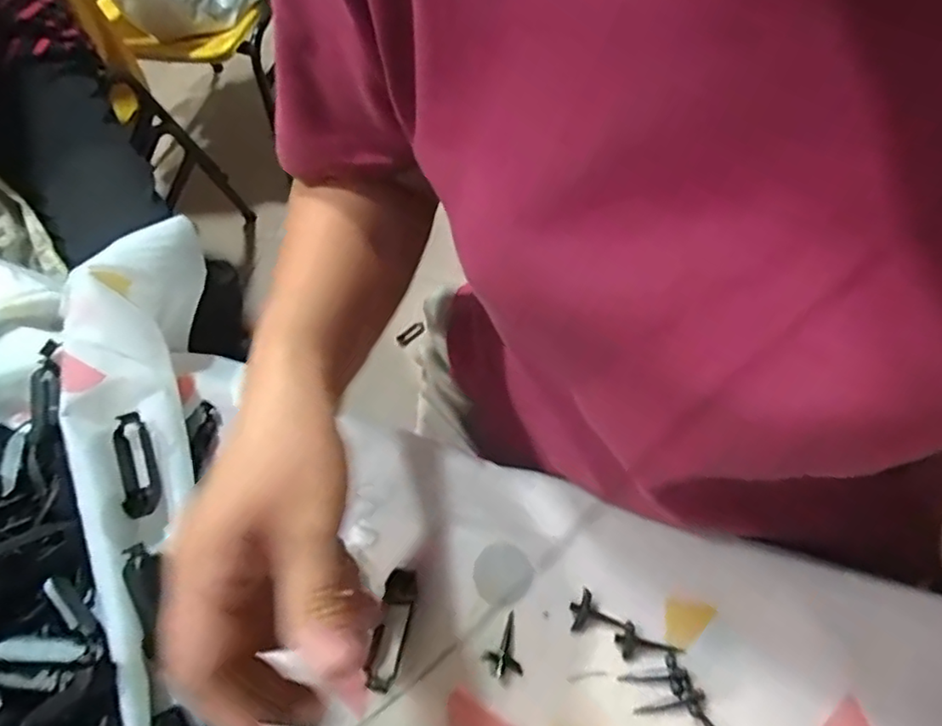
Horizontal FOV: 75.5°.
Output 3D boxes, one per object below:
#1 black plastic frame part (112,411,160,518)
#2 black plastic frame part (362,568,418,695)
[{"bbox_3d":[-0.185,0.056,0.335,0.020,0.013,0.055,-13,81,-8],"label":"black plastic frame part"},{"bbox_3d":[-0.040,0.134,0.308,0.016,0.004,0.058,7,63,9],"label":"black plastic frame part"}]

